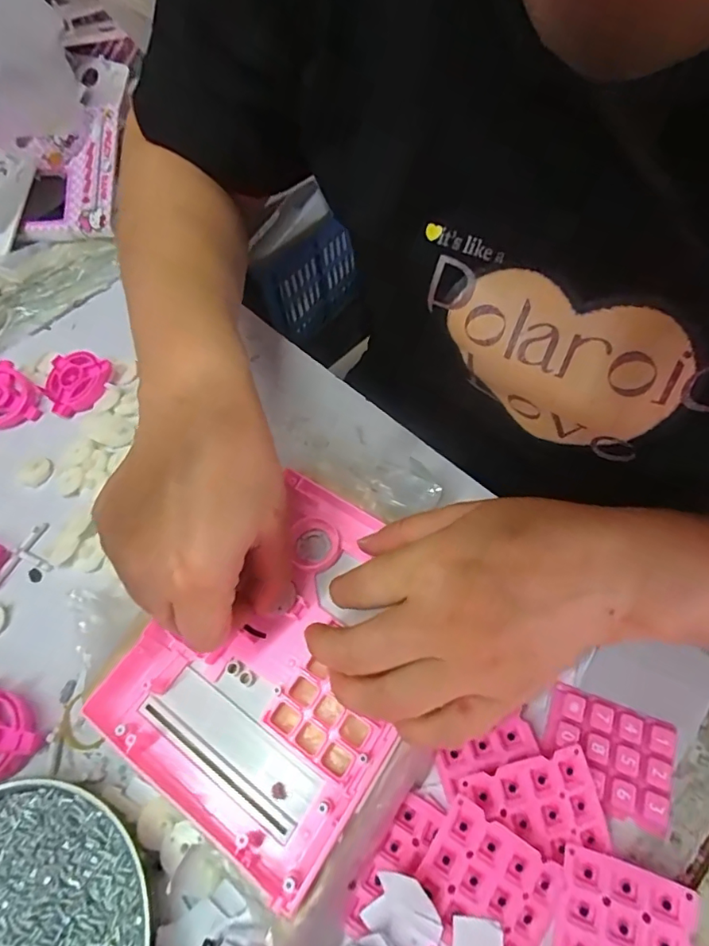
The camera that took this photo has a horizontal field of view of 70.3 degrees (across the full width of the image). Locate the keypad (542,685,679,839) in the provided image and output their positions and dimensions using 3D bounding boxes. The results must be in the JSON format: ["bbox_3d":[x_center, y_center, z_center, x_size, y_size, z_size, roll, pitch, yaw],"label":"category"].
[{"bbox_3d":[0.125,0.138,0.247,0.058,0.008,0.048,17,62,15],"label":"keypad"}]

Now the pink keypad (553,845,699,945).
[{"bbox_3d":[0.107,0.192,0.202,0.049,0.008,0.058,17,62,14],"label":"pink keypad"}]

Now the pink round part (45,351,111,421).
[{"bbox_3d":[-0.221,-0.076,0.400,0.050,0.018,0.054,-2,59,4],"label":"pink round part"}]

